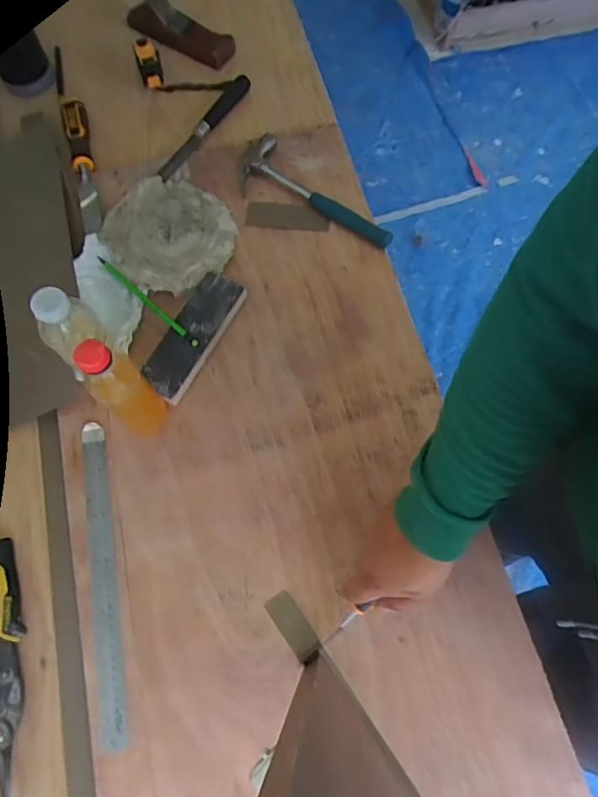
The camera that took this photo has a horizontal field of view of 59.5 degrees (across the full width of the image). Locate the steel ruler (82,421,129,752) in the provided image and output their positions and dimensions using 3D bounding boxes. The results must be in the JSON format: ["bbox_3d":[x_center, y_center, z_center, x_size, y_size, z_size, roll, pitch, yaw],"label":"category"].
[{"bbox_3d":[-0.216,0.189,0.579,0.028,0.008,0.339,-11,70,-4],"label":"steel ruler"}]

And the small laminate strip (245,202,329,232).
[{"bbox_3d":[-0.018,-0.263,0.759,0.124,0.007,0.042,9,78,12],"label":"small laminate strip"}]

